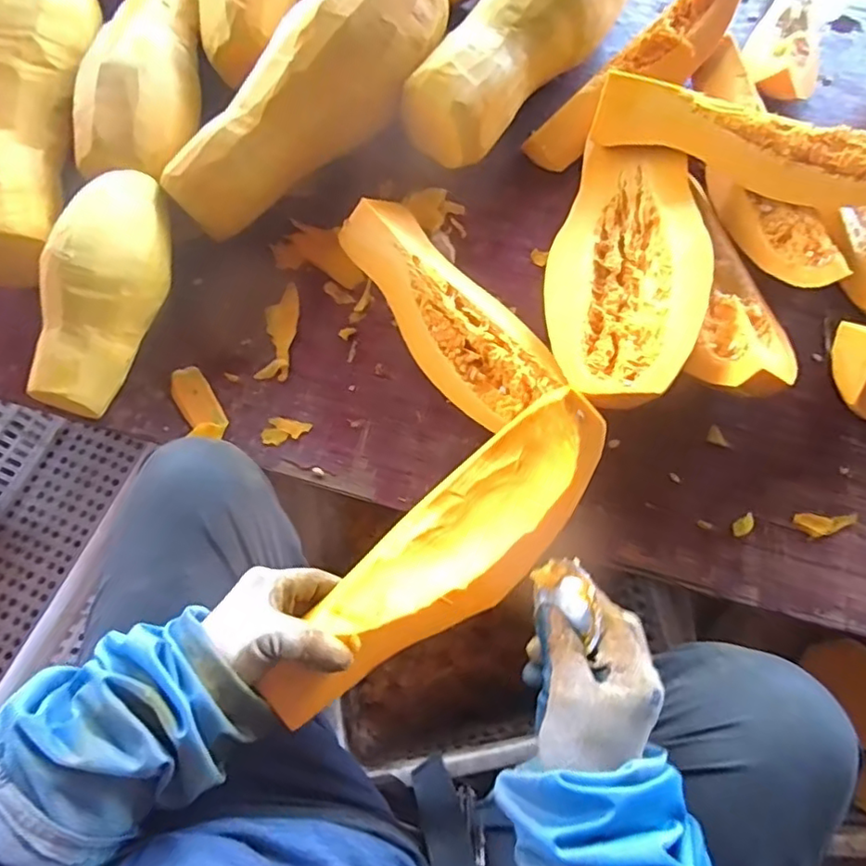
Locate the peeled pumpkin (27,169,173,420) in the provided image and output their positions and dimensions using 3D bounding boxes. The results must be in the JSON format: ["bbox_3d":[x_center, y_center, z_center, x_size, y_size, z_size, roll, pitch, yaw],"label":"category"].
[{"bbox_3d":[-0.319,-0.139,0.587,0.090,0.102,0.241,9,71,3],"label":"peeled pumpkin"}]

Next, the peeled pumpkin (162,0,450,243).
[{"bbox_3d":[-0.130,-0.355,0.627,0.352,0.095,0.113,-45,76,1],"label":"peeled pumpkin"}]

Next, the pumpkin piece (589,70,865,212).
[{"bbox_3d":[0.318,-0.293,0.602,0.306,0.056,0.057,20,72,7],"label":"pumpkin piece"}]

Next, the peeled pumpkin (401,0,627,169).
[{"bbox_3d":[0.101,-0.441,0.650,0.100,0.099,0.340,39,75,12],"label":"peeled pumpkin"}]

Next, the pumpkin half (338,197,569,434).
[{"bbox_3d":[0.014,-0.118,0.600,0.100,0.066,0.294,-37,75,-12],"label":"pumpkin half"}]

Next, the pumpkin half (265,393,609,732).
[{"bbox_3d":[0.013,0.089,0.452,0.306,0.069,0.100,-41,76,-18],"label":"pumpkin half"}]

